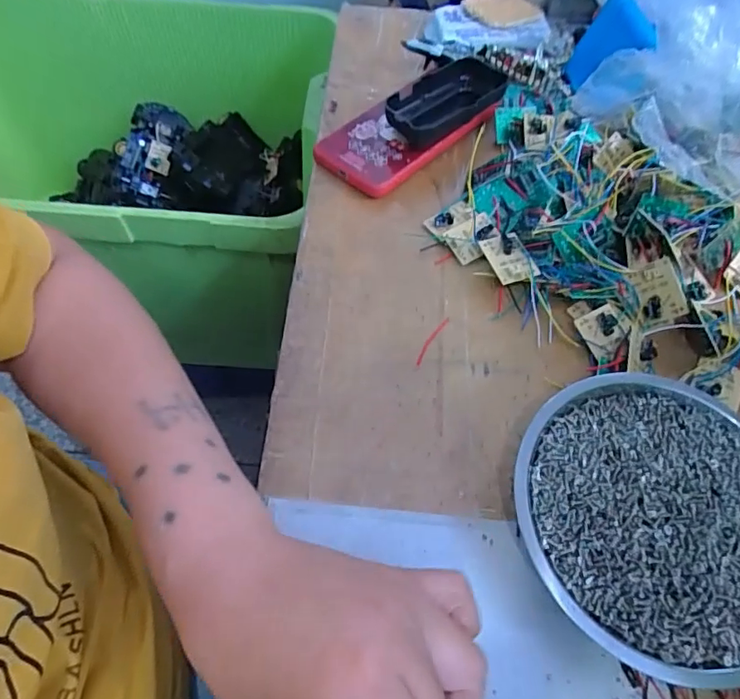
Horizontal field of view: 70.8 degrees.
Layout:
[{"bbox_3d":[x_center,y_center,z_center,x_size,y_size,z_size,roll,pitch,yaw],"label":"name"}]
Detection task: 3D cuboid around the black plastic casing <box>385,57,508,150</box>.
[{"bbox_3d":[0.061,-0.207,0.439,0.114,0.030,0.058,-33,67,-18],"label":"black plastic casing"}]

